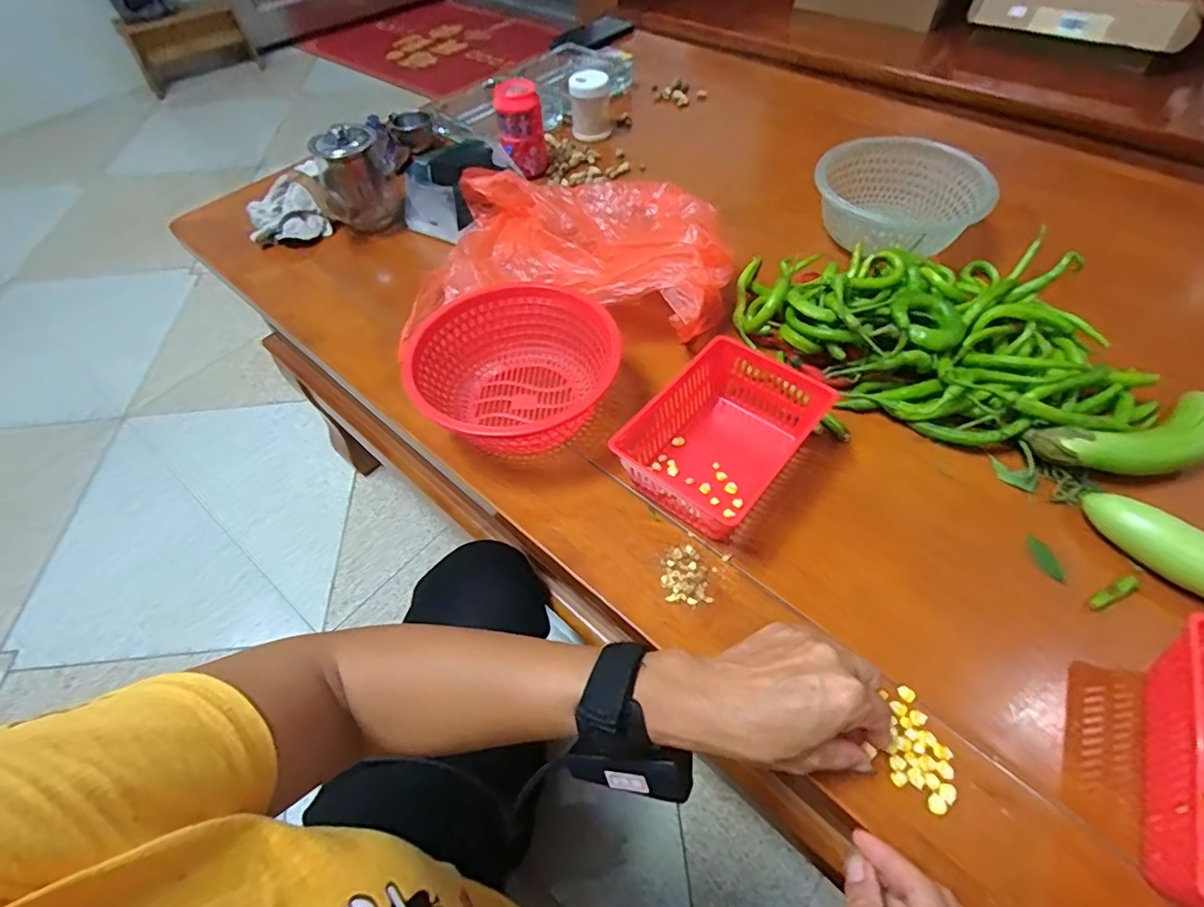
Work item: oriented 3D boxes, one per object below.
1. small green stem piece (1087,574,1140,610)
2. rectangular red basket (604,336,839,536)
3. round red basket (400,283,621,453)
[{"bbox_3d":[0.360,0.099,0.403,0.041,0.010,0.010,-20,56,-11],"label":"small green stem piece"},{"bbox_3d":[0.099,-0.015,0.467,0.111,0.057,0.163,38,65,26],"label":"rectangular red basket"},{"bbox_3d":[-0.078,-0.069,0.503,0.159,0.070,0.147,-2,54,2],"label":"round red basket"}]

